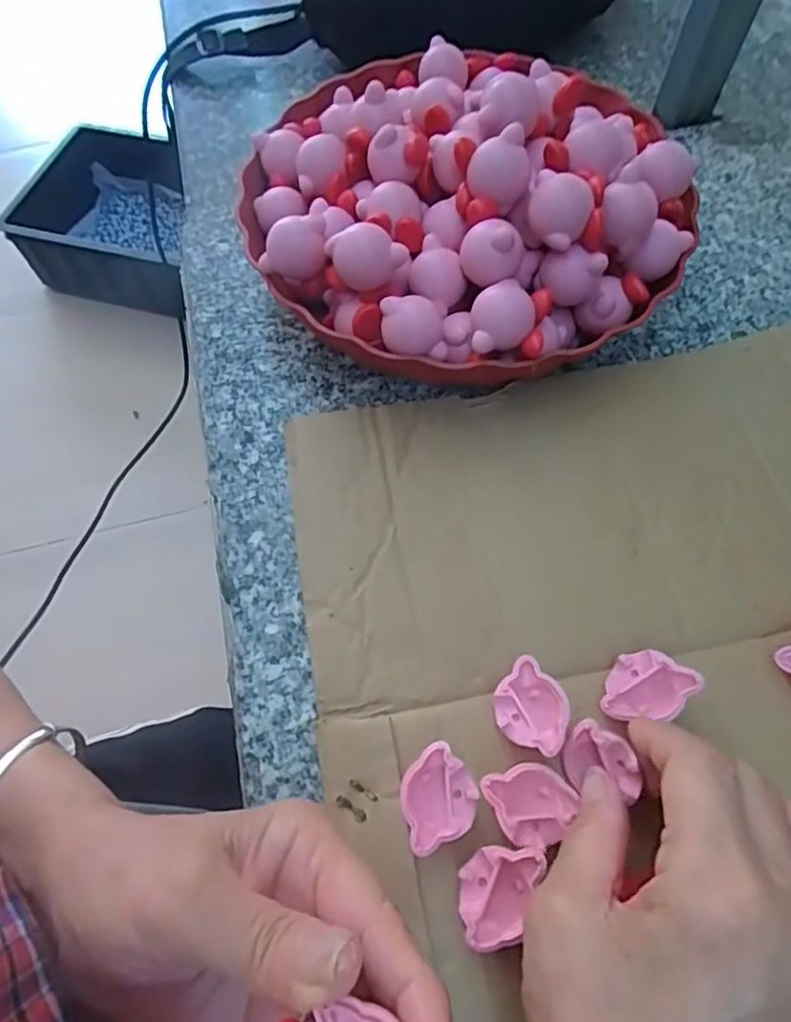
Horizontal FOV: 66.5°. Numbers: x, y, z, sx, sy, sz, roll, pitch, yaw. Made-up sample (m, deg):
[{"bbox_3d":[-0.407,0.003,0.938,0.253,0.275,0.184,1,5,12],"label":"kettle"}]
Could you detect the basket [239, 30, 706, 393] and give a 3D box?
[{"bbox_3d":[0.029,-0.154,0.317,0.190,0.093,0.214,-37,69,-17],"label":"basket"}]

